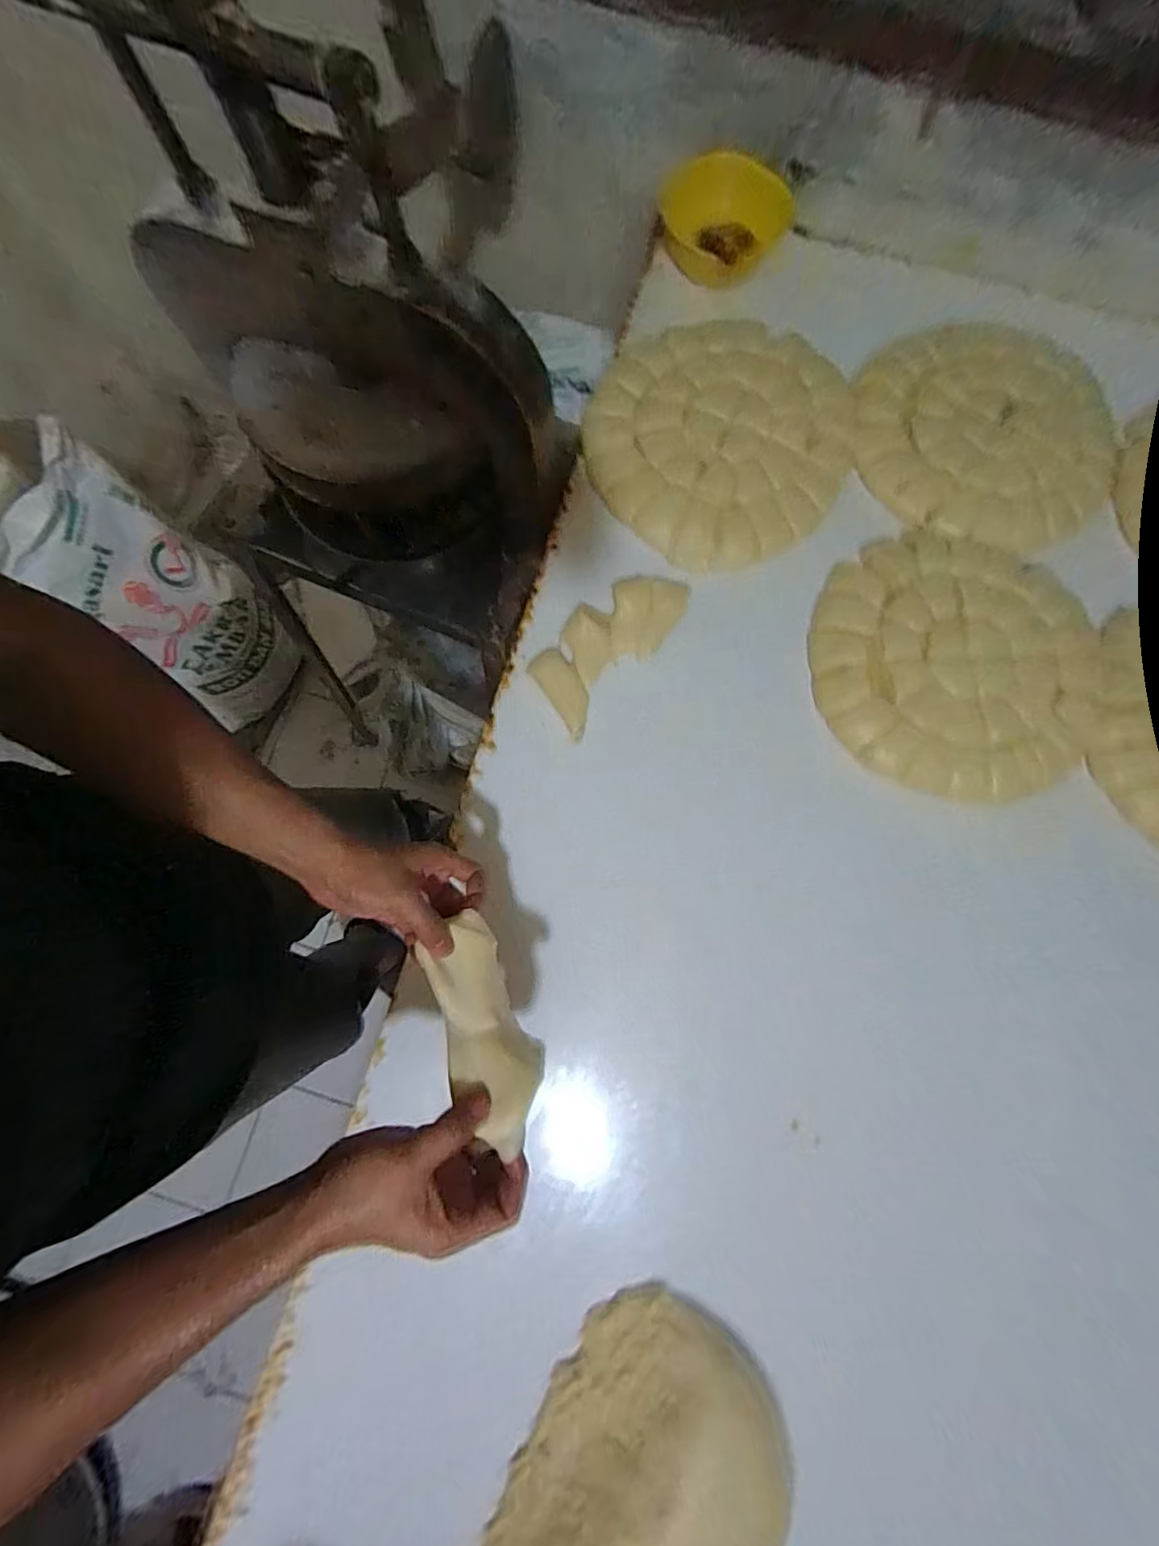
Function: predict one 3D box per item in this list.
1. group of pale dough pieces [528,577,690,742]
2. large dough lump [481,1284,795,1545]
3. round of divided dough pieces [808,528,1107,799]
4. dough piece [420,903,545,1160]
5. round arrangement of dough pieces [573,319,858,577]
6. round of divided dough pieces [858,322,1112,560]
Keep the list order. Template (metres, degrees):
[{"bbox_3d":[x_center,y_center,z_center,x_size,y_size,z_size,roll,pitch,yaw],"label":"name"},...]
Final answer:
[{"bbox_3d":[0.031,-0.152,0.645,0.097,0.011,0.211,39,82,6],"label":"group of pale dough pieces"},{"bbox_3d":[0.058,0.637,0.480,0.208,0.066,0.287,29,81,5],"label":"large dough lump"},{"bbox_3d":[0.418,-0.124,0.625,0.301,0.021,0.293,0,80,0],"label":"round of divided dough pieces"},{"bbox_3d":[-0.072,0.191,0.423,0.066,0.011,0.164,-13,59,-21],"label":"dough piece"},{"bbox_3d":[0.172,-0.418,0.678,0.307,0.010,0.330,0,80,0],"label":"round arrangement of dough pieces"},{"bbox_3d":[0.486,-0.412,0.668,0.292,0.029,0.280,2,80,0],"label":"round of divided dough pieces"}]

